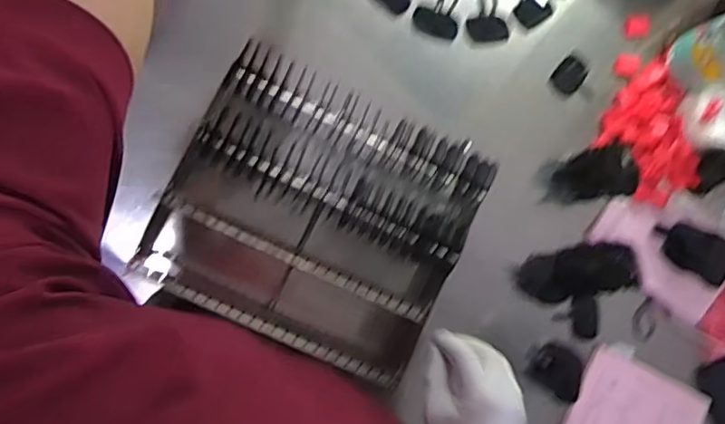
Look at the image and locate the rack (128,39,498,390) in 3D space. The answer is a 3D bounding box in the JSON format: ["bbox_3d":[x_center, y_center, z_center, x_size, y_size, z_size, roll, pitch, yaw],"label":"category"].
[{"bbox_3d":[-0.046,0.008,0.669,0.298,0.111,0.260,22,85,-8],"label":"rack"}]

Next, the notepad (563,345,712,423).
[{"bbox_3d":[0.345,0.262,0.772,0.182,0.013,0.131,27,85,-8],"label":"notepad"}]

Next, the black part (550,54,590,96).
[{"bbox_3d":[0.263,-0.174,0.781,0.039,0.013,0.045,38,83,-7],"label":"black part"}]

